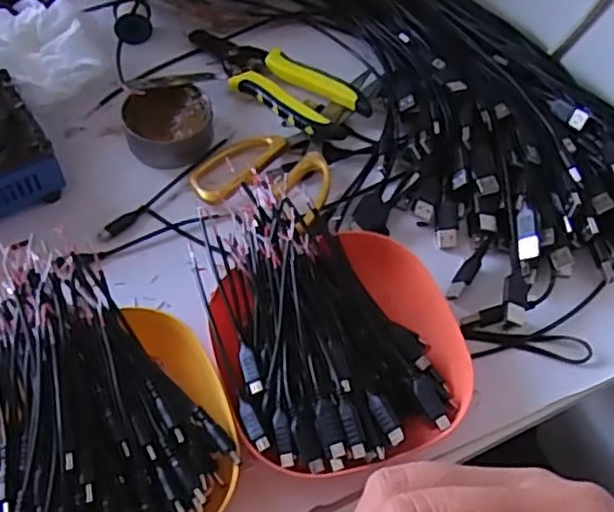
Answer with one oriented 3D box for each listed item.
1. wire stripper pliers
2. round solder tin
[{"bbox_3d":[-0.028,-0.144,0.532,0.166,0.015,0.059,36,62,18],"label":"wire stripper pliers"},{"bbox_3d":[-0.098,-0.093,0.494,0.062,0.034,0.051,-19,60,-14],"label":"round solder tin"}]

